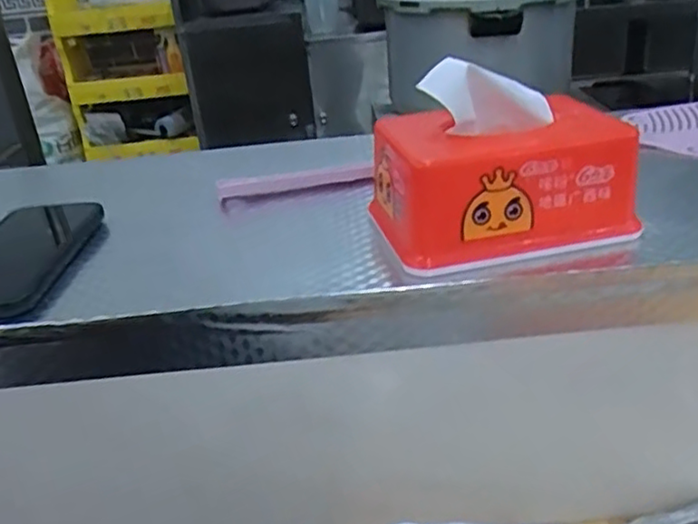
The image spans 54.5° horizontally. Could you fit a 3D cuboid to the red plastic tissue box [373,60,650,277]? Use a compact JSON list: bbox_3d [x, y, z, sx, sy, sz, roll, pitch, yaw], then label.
[{"bbox_3d":[0.098,-0.066,0.438,0.162,0.102,0.094,-7,27,-2],"label":"red plastic tissue box"}]

